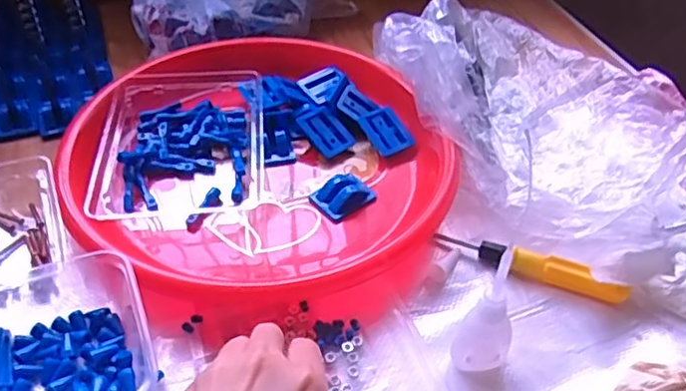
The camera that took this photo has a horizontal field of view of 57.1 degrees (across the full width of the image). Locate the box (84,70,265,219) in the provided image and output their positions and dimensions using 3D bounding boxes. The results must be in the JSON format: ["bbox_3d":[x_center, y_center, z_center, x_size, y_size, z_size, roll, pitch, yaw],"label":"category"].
[{"bbox_3d":[-0.126,-0.045,0.505,0.121,0.027,0.161,-3,43,-5],"label":"box"}]

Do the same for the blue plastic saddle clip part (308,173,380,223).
[{"bbox_3d":[0.000,-0.001,0.485,0.042,0.016,0.031,-28,50,-28],"label":"blue plastic saddle clip part"}]

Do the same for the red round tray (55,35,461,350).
[{"bbox_3d":[-0.062,-0.026,0.492,0.278,0.043,0.292,1,43,-1],"label":"red round tray"}]

